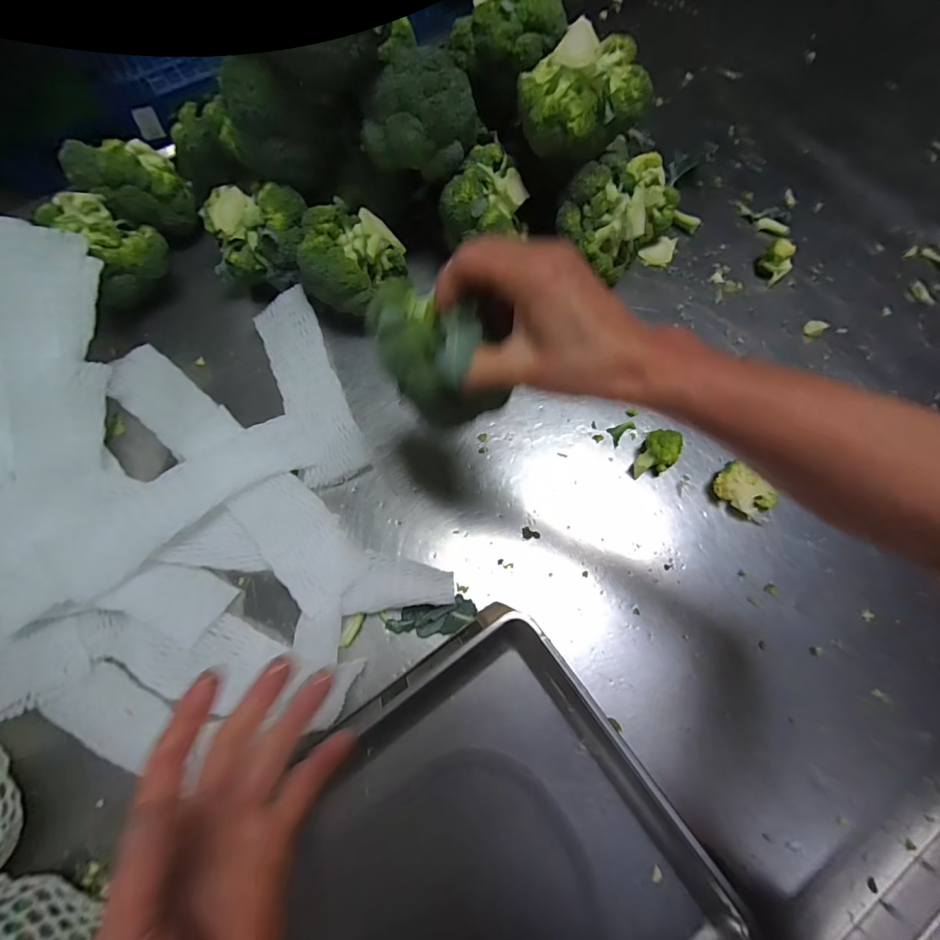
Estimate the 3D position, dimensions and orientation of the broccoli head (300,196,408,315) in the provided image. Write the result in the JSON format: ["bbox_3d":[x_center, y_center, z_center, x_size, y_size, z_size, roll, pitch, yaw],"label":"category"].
[{"bbox_3d":[-0.135,-0.230,0.509,0.091,0.094,0.095,0,72,-1],"label":"broccoli head"}]

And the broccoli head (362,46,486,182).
[{"bbox_3d":[-0.045,-0.366,0.463,0.106,0.086,0.091,19,73,5],"label":"broccoli head"}]

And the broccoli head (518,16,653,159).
[{"bbox_3d":[0.113,-0.386,0.453,0.118,0.075,0.110,0,72,-1],"label":"broccoli head"}]

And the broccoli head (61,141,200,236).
[{"bbox_3d":[-0.389,-0.329,0.532,0.099,0.084,0.080,-41,77,-12],"label":"broccoli head"}]

